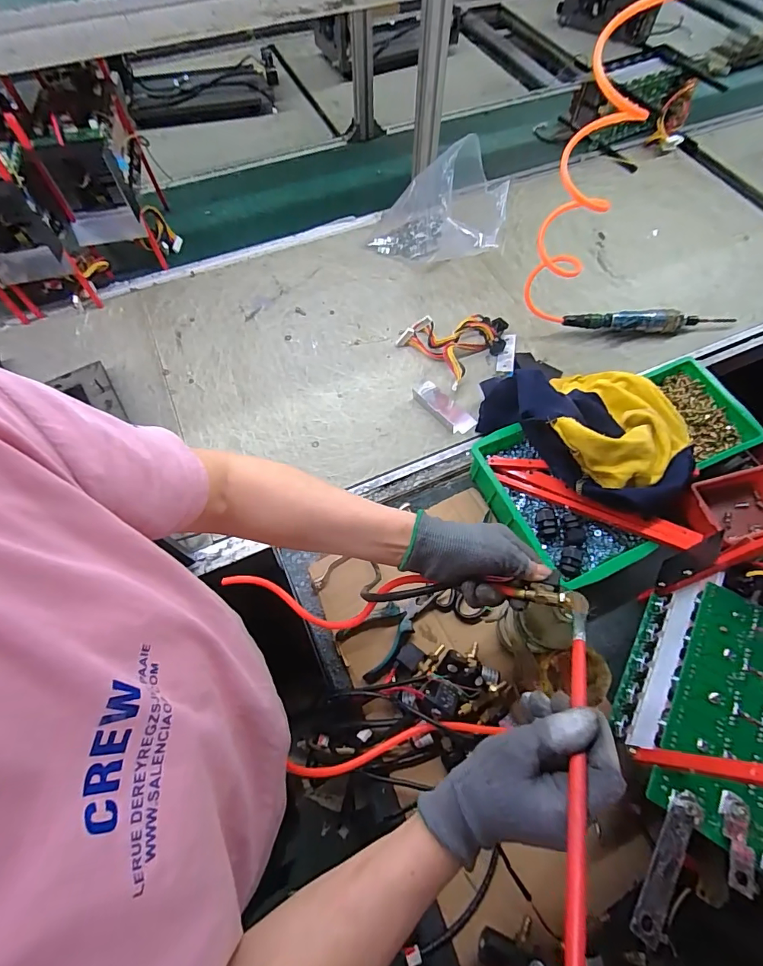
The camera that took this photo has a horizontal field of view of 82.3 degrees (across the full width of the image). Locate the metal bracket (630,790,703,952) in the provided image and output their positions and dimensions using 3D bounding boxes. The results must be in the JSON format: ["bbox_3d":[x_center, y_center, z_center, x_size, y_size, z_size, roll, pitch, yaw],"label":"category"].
[{"bbox_3d":[0.234,0.310,0.356,0.023,0.007,0.115,32,61,24],"label":"metal bracket"}]

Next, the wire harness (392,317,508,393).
[{"bbox_3d":[0.144,-0.281,0.832,0.178,0.042,0.163,-39,70,-16],"label":"wire harness"}]

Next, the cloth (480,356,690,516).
[{"bbox_3d":[0.314,-0.098,0.677,0.222,0.159,0.308,-35,69,-16],"label":"cloth"}]

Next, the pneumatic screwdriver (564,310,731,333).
[{"bbox_3d":[0.525,-0.315,0.856,0.340,0.043,0.034,-1,65,1],"label":"pneumatic screwdriver"}]

